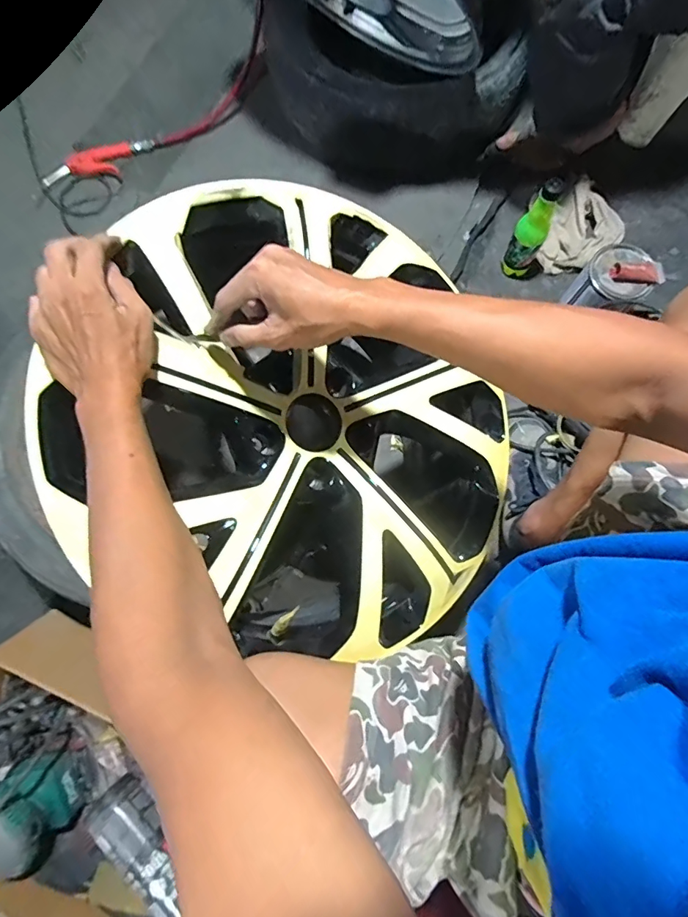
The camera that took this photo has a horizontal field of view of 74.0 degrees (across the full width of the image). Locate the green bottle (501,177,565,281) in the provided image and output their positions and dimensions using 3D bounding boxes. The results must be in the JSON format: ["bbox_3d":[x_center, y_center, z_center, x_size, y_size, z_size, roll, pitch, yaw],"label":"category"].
[{"bbox_3d":[0.336,-0.398,0.790,0.069,0.197,0.052,28,78,9],"label":"green bottle"}]

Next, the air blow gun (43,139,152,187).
[{"bbox_3d":[-0.520,-0.622,0.970,0.247,0.041,0.061,-17,75,-2],"label":"air blow gun"}]

